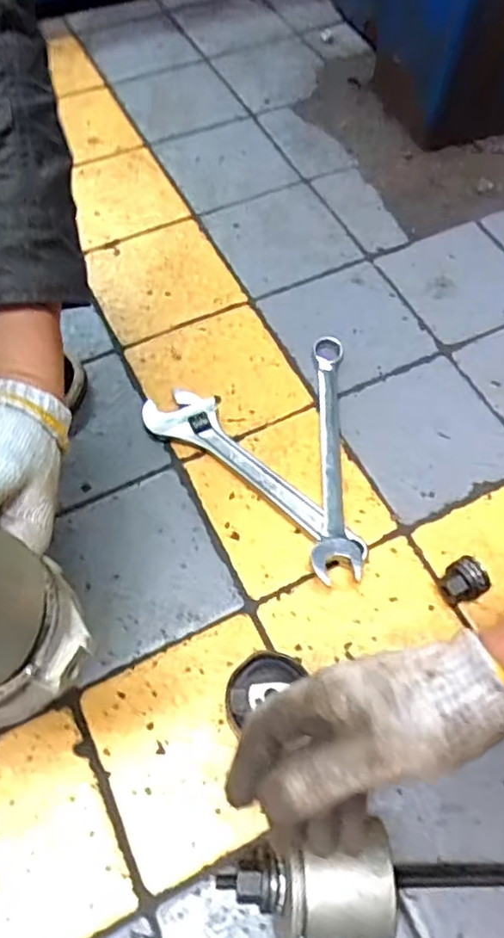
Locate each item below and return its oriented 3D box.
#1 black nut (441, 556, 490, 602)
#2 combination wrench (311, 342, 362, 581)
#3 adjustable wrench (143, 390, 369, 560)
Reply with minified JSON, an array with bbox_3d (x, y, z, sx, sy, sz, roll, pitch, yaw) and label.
[{"bbox_3d":[0.173,0.096,0.518,0.037,0.030,0.032,-33,67,-18],"label":"black nut"},{"bbox_3d":[0.073,-0.019,0.587,0.039,0.020,0.256,1,62,-1],"label":"combination wrench"},{"bbox_3d":[0.005,-0.006,0.577,0.243,0.013,0.059,32,65,15],"label":"adjustable wrench"}]

